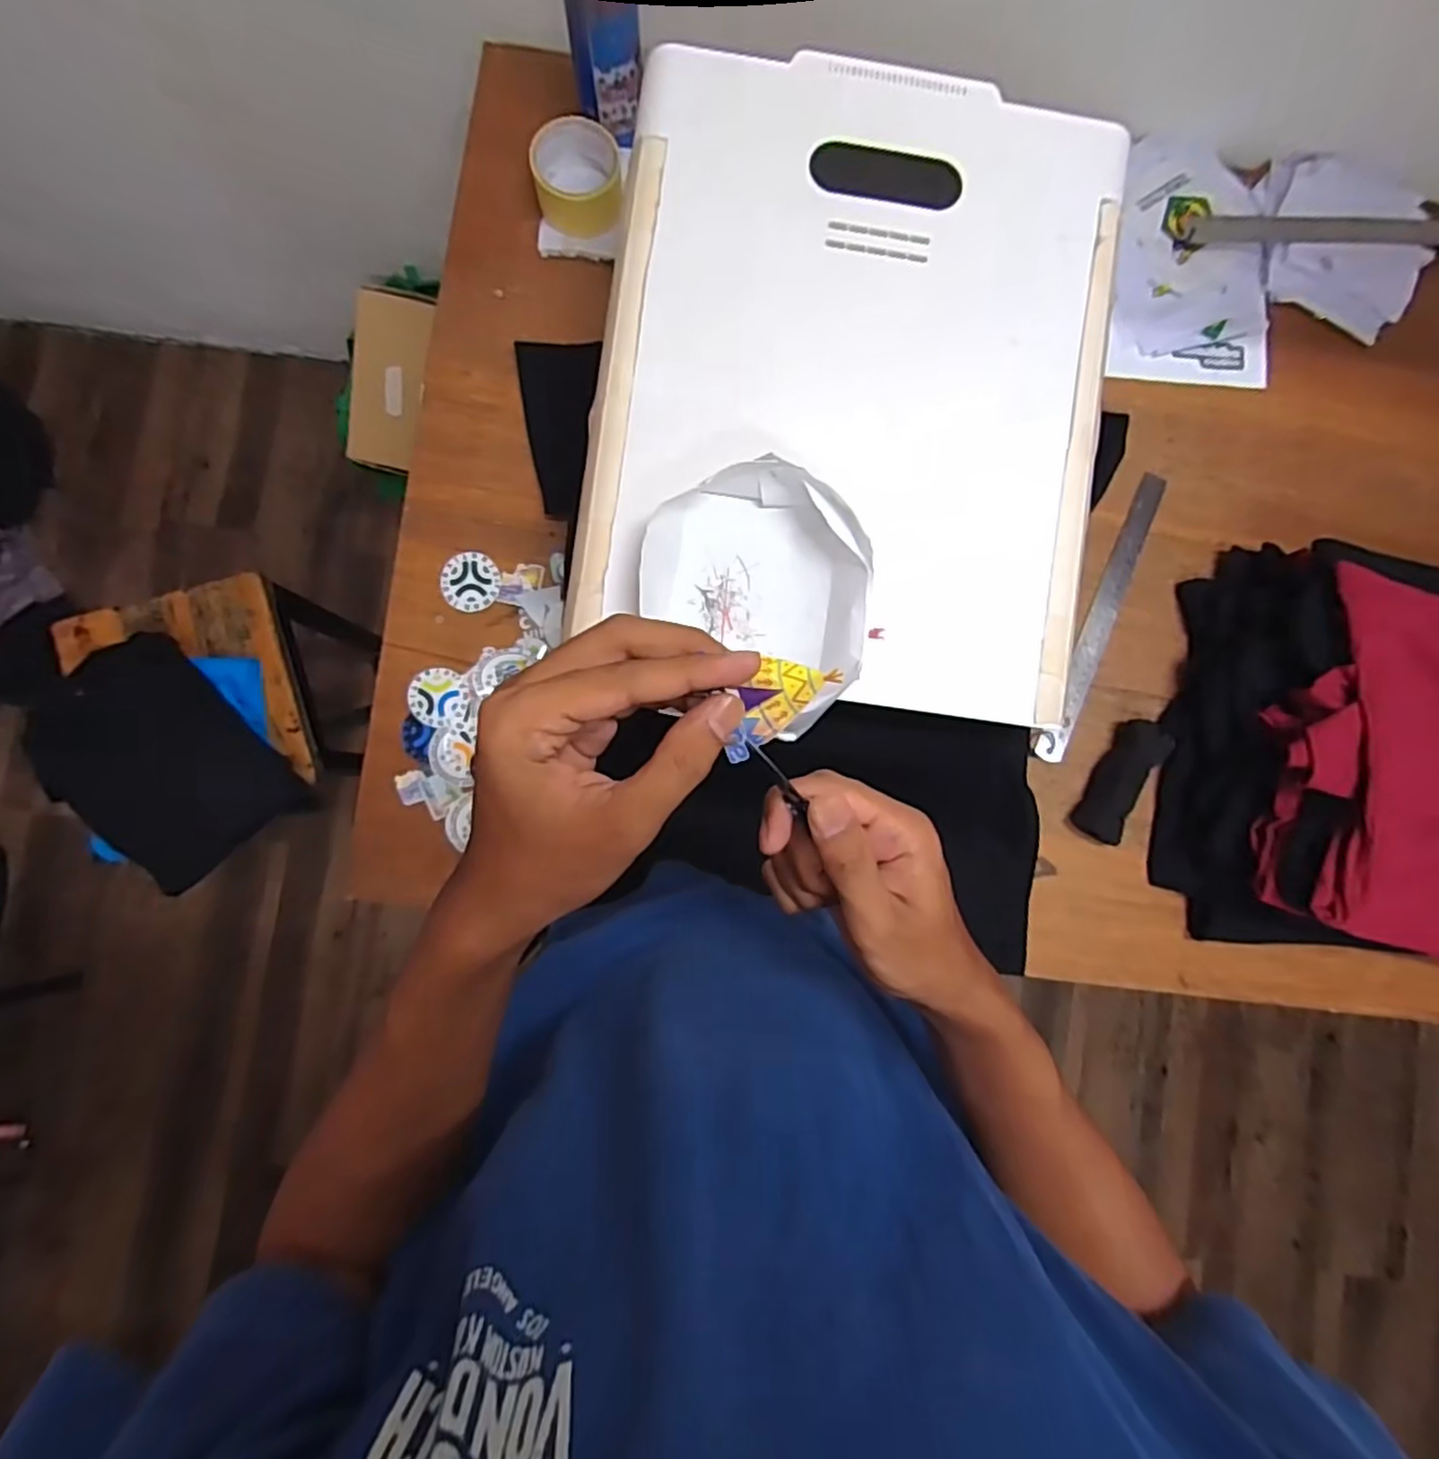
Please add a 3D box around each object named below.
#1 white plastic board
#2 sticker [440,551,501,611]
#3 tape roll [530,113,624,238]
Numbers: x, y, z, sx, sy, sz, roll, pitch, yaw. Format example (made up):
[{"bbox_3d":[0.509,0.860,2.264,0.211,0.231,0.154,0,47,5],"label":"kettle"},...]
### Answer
[{"bbox_3d":[0.106,-0.278,0.552,0.391,0.039,0.495,8,85,-3],"label":"white plastic board"},{"bbox_3d":[-0.246,-0.146,0.686,0.056,0.007,0.057,0,90,-8],"label":"sticker"},{"bbox_3d":[-0.141,-0.553,0.694,0.086,0.041,0.089,0,85,-3],"label":"tape roll"}]

